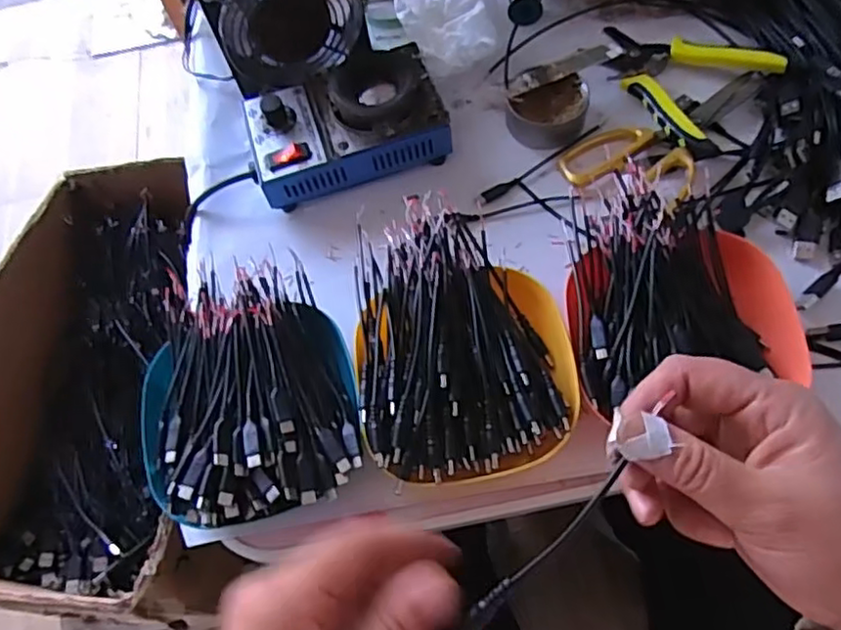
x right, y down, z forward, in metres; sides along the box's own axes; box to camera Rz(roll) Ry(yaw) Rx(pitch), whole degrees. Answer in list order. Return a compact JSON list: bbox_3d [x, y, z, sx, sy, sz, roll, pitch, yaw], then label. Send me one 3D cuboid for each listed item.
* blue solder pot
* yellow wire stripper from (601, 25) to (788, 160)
[{"bbox_3d":[-0.060,-0.153,0.515,0.149,0.054,0.096,-18,64,-2],"label":"blue solder pot"},{"bbox_3d":[0.195,-0.189,0.520,0.135,0.032,0.117,34,73,20],"label":"yellow wire stripper"}]

